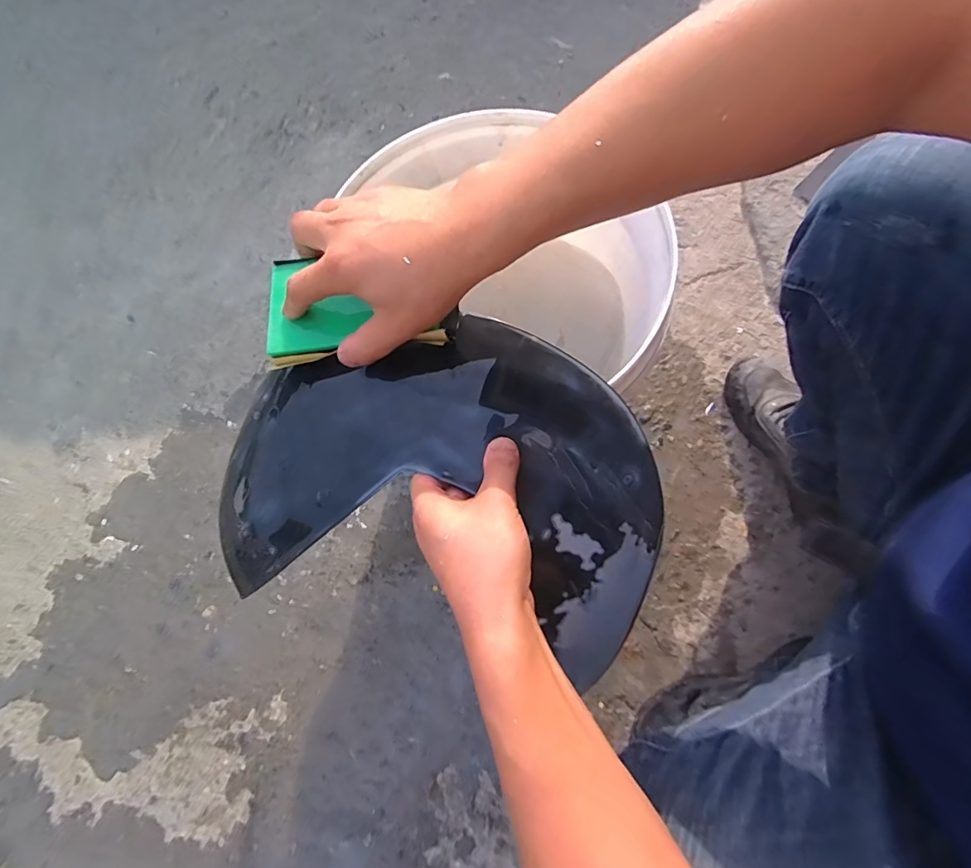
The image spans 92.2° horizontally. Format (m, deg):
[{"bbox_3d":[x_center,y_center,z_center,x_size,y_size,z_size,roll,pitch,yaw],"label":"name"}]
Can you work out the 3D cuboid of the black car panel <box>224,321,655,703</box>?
[{"bbox_3d":[-0.031,0.033,0.348,0.331,0.048,0.225,15,101,5],"label":"black car panel"}]

